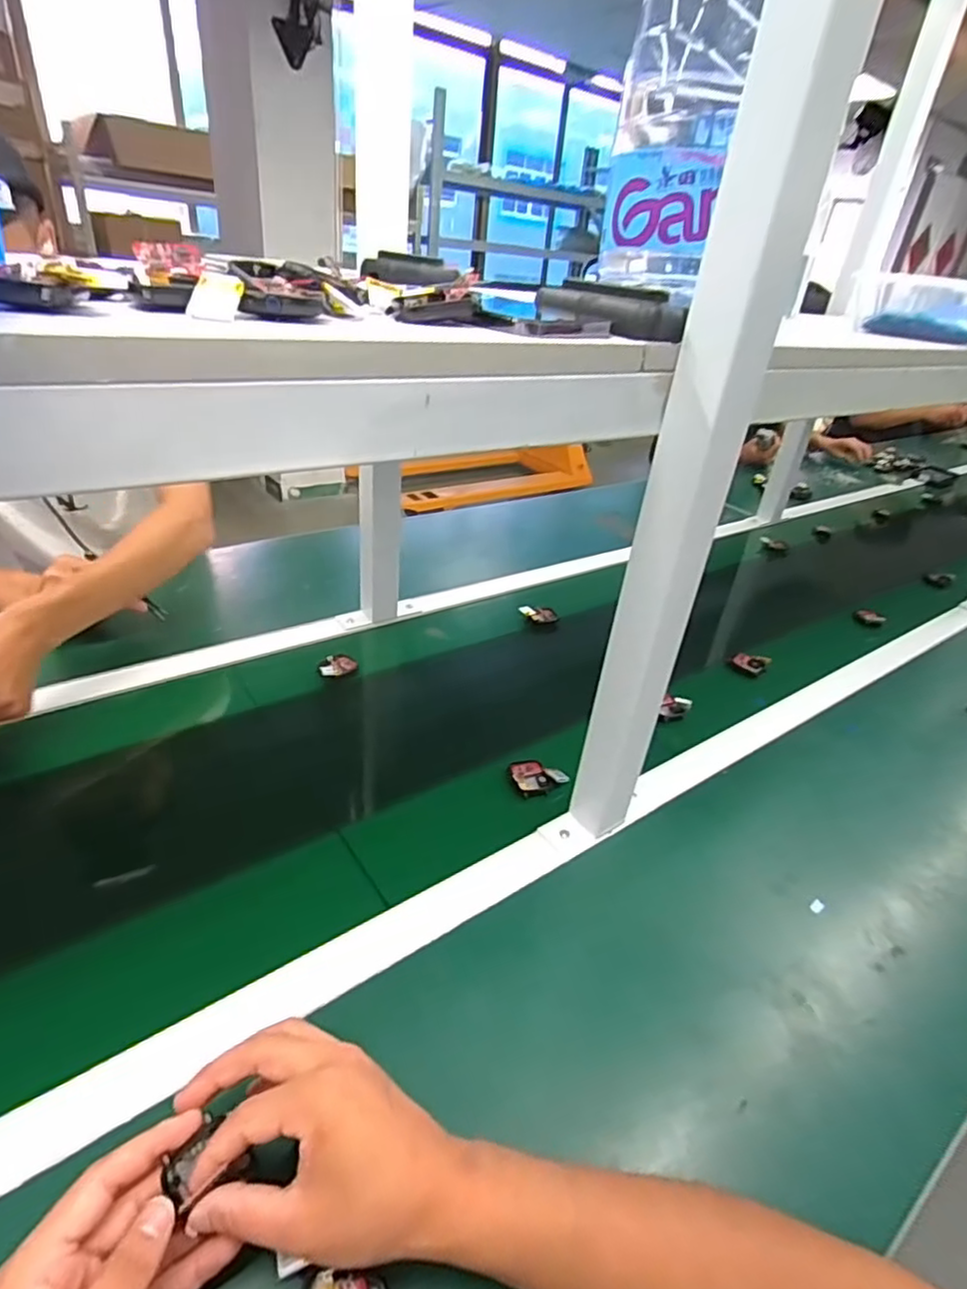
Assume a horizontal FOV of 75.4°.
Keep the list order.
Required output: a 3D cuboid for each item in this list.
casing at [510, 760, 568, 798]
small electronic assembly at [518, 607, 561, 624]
[{"bbox_3d":[0.054,0.136,0.644,0.049,0.013,0.047,-14,37,-29],"label":"casing"},{"bbox_3d":[0.081,-0.044,0.927,0.058,0.021,0.014,6,32,-2],"label":"small electronic assembly"}]

